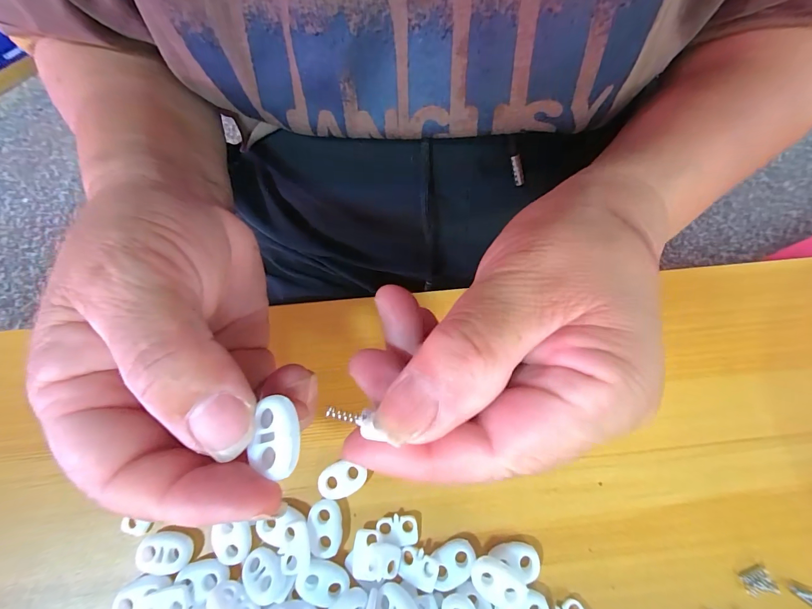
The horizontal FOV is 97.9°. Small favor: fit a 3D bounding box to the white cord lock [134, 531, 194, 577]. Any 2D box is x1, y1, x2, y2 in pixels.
[{"bbox_3d":[-0.104,0.107,0.152,0.021,0.005,0.016,-5,70,-1],"label":"white cord lock"}]

